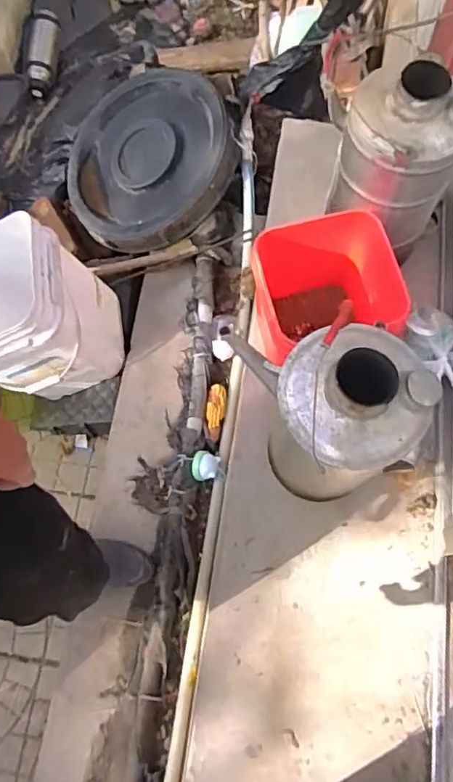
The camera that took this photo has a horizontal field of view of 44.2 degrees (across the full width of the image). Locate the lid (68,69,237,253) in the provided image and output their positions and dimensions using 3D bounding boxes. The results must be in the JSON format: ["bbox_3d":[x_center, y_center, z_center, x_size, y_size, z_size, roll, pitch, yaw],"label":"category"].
[{"bbox_3d":[-0.219,-0.627,1.531,0.492,0.081,0.492,-4,81,25],"label":"lid"}]

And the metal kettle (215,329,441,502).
[{"bbox_3d":[0.176,0.037,0.940,0.215,0.399,0.240,-24,73,-7],"label":"metal kettle"}]

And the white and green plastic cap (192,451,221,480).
[{"bbox_3d":[-0.051,0.173,1.275,0.059,0.039,0.067,12,72,4],"label":"white and green plastic cap"}]

